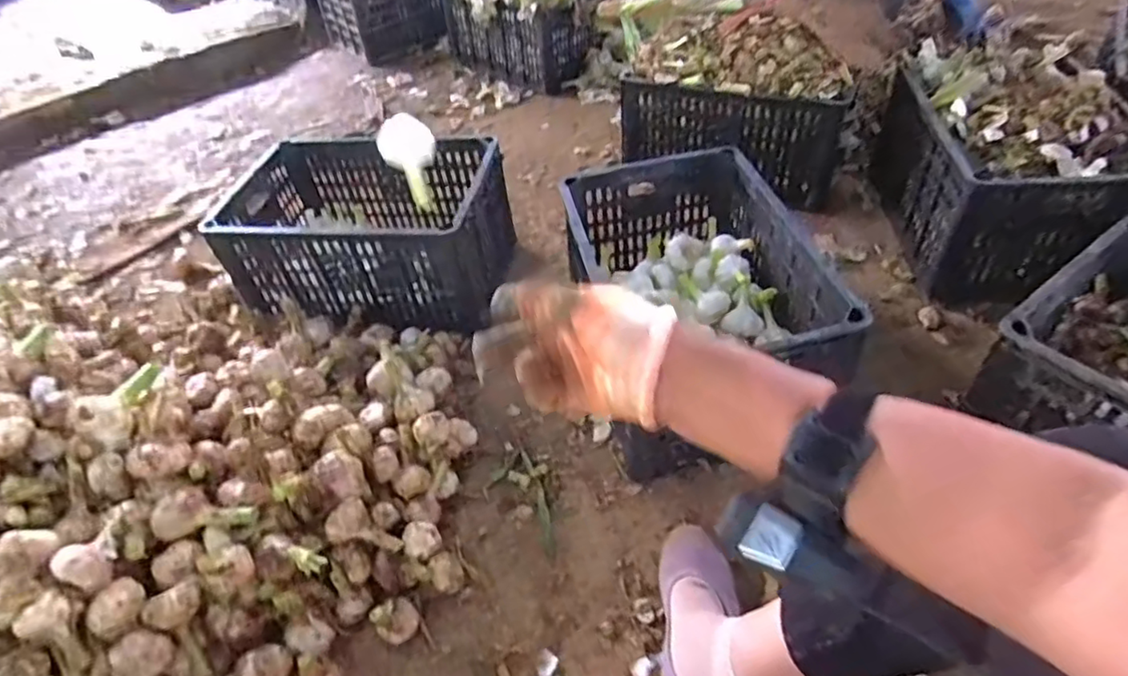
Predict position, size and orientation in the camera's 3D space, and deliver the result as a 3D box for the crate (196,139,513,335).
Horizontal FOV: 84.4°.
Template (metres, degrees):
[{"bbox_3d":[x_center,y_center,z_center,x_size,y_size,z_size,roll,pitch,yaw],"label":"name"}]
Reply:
[{"bbox_3d":[-0.342,-0.204,1.128,0.443,0.198,0.321,4,47,9],"label":"crate"}]

